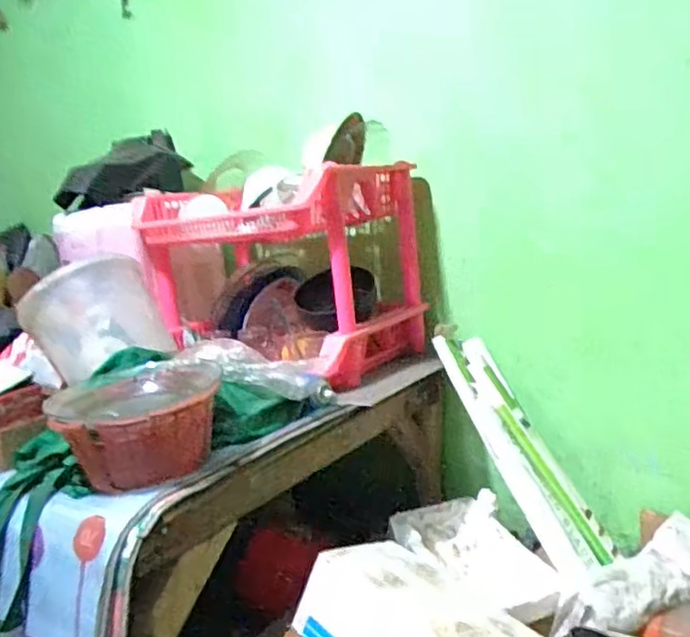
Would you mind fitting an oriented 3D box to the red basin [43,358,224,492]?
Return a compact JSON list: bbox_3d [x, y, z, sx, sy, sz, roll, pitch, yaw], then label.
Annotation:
[{"bbox_3d":[-0.257,0.132,0.804,0.199,0.107,0.198,-10,9,-20],"label":"red basin"}]

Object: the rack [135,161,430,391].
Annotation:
[{"bbox_3d":[-0.106,-0.080,1.201,0.428,0.339,0.347,0,10,39],"label":"rack"}]

